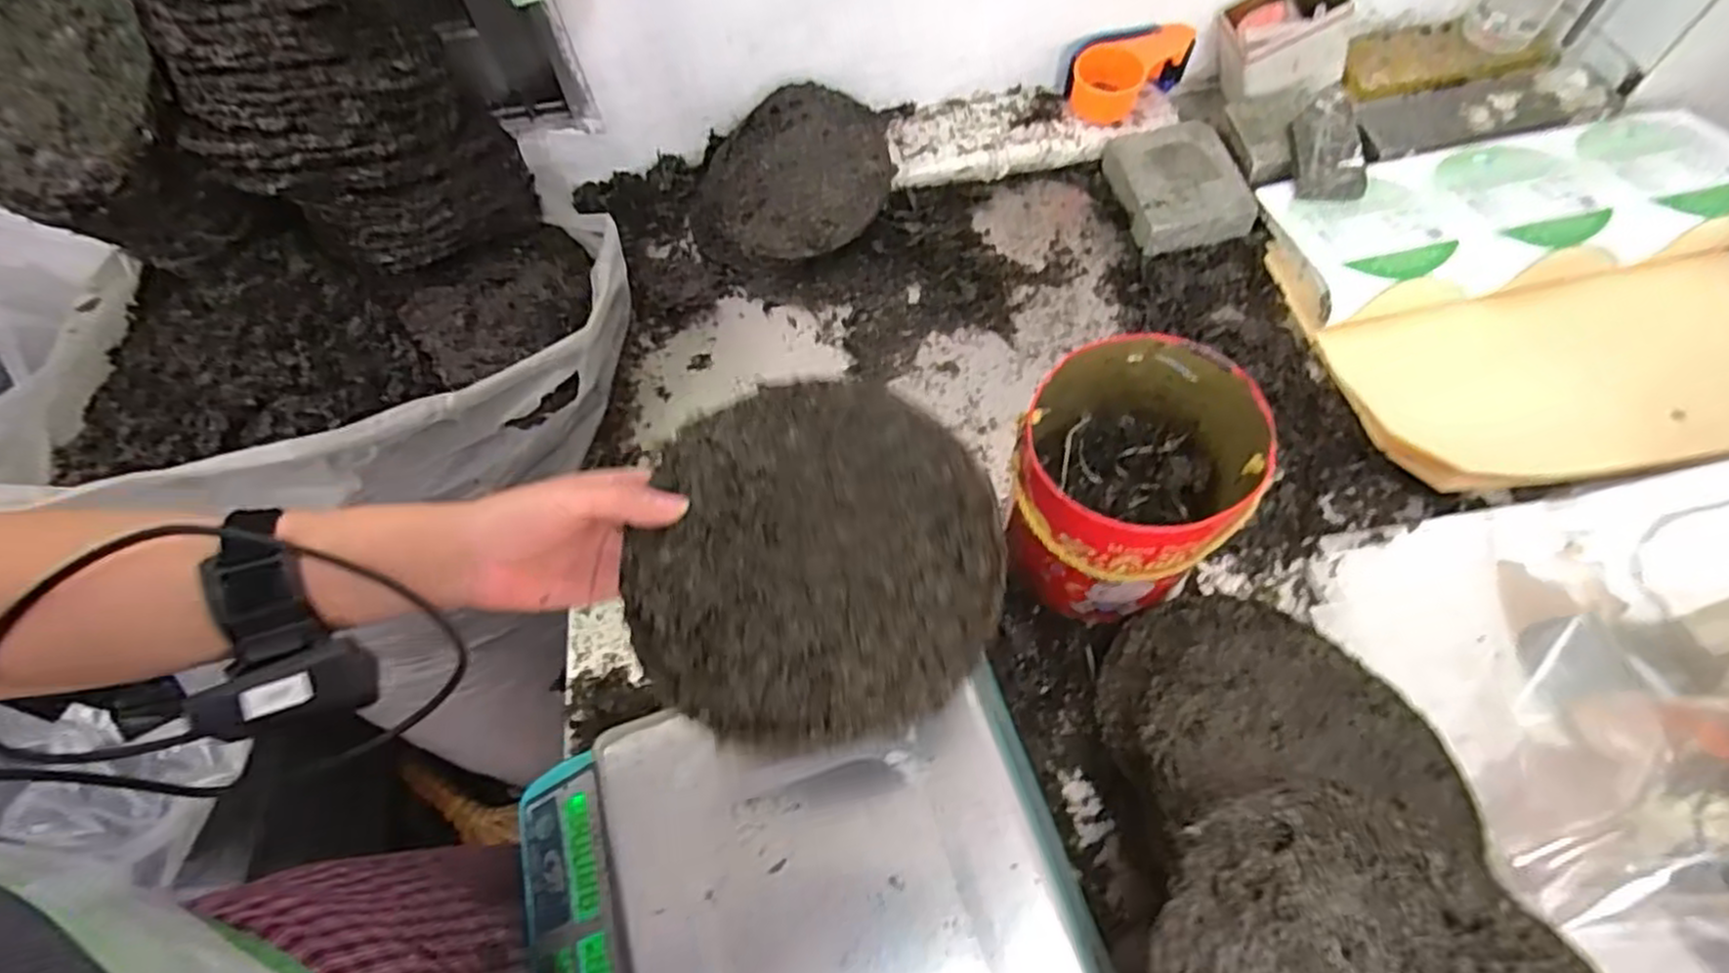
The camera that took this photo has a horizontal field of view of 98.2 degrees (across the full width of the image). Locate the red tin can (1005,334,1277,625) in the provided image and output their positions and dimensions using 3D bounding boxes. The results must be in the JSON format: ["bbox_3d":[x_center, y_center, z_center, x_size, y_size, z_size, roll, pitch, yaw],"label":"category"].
[{"bbox_3d":[0.205,0.002,0.600,0.169,0.179,0.166,7,63,8],"label":"red tin can"}]

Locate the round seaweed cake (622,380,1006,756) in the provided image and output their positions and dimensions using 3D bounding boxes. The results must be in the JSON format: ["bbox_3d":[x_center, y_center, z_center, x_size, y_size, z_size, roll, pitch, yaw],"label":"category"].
[{"bbox_3d":[-0.026,0.033,0.388,0.185,0.012,0.190,-2,62,3],"label":"round seaweed cake"}]

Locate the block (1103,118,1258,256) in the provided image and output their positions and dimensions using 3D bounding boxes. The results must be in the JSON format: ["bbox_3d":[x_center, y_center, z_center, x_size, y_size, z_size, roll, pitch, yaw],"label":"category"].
[{"bbox_3d":[0.347,-0.339,0.835,0.127,0.048,0.156,-16,62,-4],"label":"block"}]

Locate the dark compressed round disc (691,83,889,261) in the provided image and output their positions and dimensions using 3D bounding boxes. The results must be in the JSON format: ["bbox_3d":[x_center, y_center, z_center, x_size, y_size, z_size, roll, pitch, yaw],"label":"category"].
[{"bbox_3d":[-0.086,-0.337,0.837,0.224,0.099,0.187,-16,62,-5],"label":"dark compressed round disc"}]

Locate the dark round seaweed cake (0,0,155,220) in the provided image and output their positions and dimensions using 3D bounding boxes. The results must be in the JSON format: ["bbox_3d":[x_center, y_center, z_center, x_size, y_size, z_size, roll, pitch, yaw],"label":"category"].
[{"bbox_3d":[-0.678,-0.330,0.626,0.183,0.026,0.194,-31,87,4],"label":"dark round seaweed cake"}]

